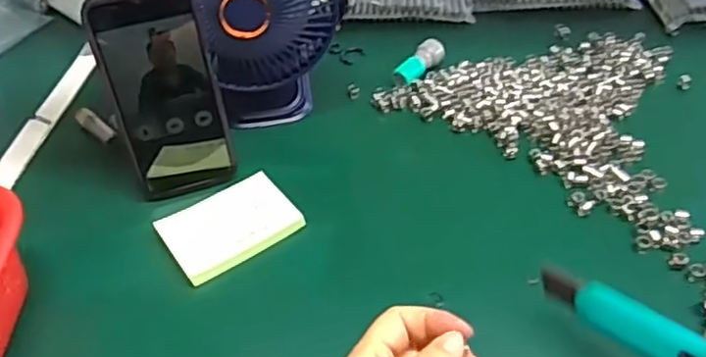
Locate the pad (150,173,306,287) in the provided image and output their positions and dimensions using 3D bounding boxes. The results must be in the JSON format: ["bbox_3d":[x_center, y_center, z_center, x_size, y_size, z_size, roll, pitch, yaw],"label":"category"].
[{"bbox_3d":[-0.092,0.036,0.495,0.095,0.018,0.062,-29,47,-25],"label":"pad"}]

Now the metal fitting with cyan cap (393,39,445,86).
[{"bbox_3d":[0.064,-0.113,0.633,0.023,0.020,0.060,31,53,33],"label":"metal fitting with cyan cap"}]

